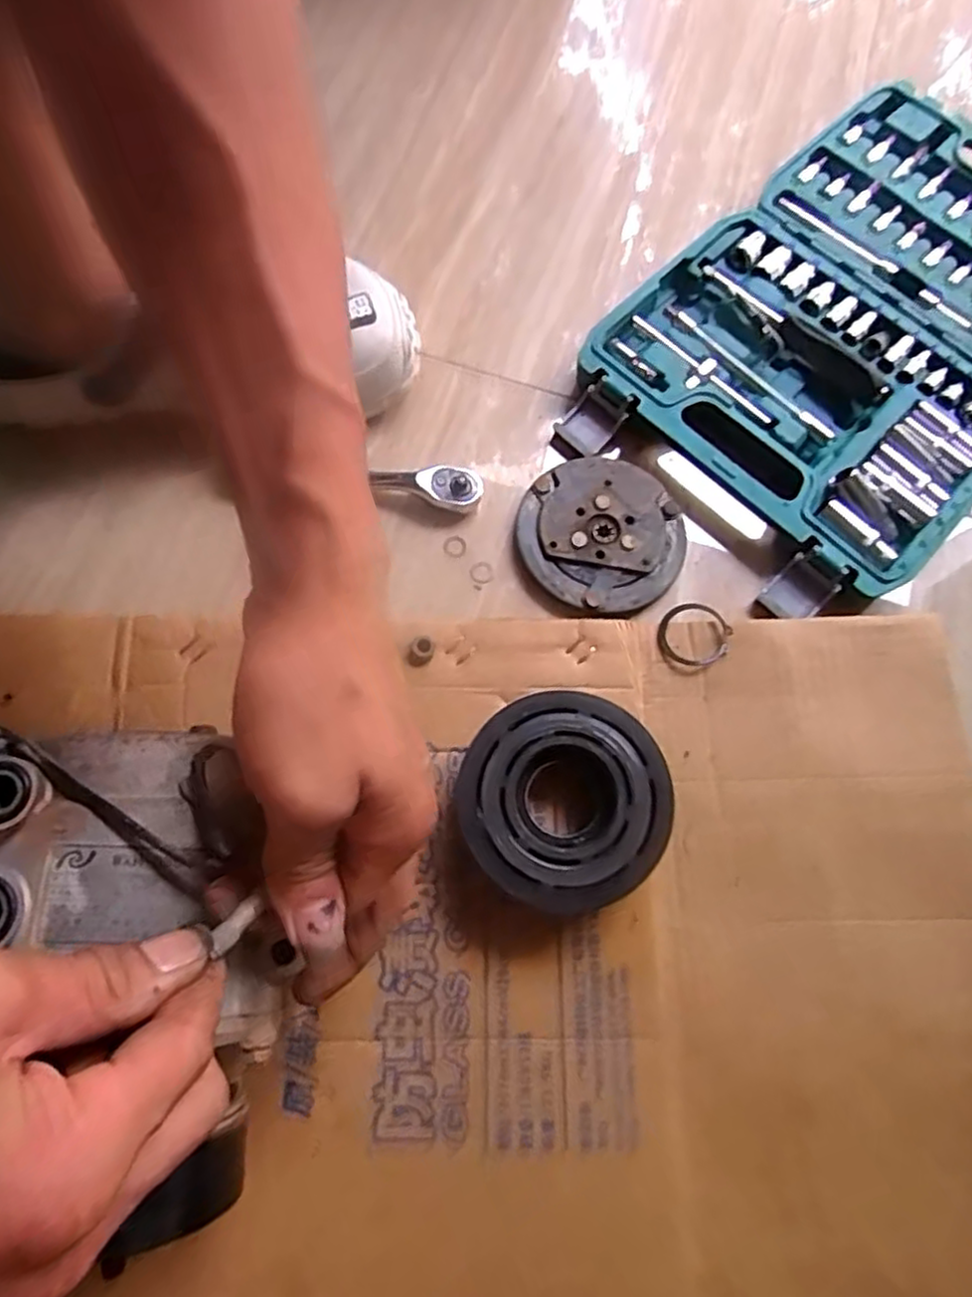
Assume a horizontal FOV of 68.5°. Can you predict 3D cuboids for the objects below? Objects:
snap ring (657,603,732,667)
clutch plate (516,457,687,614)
[{"bbox_3d":[0.119,-0.009,0.407,0.038,0.006,0.040,0,69,-1],"label":"snap ring"},{"bbox_3d":[0.070,-0.070,0.433,0.097,0.011,0.098,0,69,-1],"label":"clutch plate"}]

